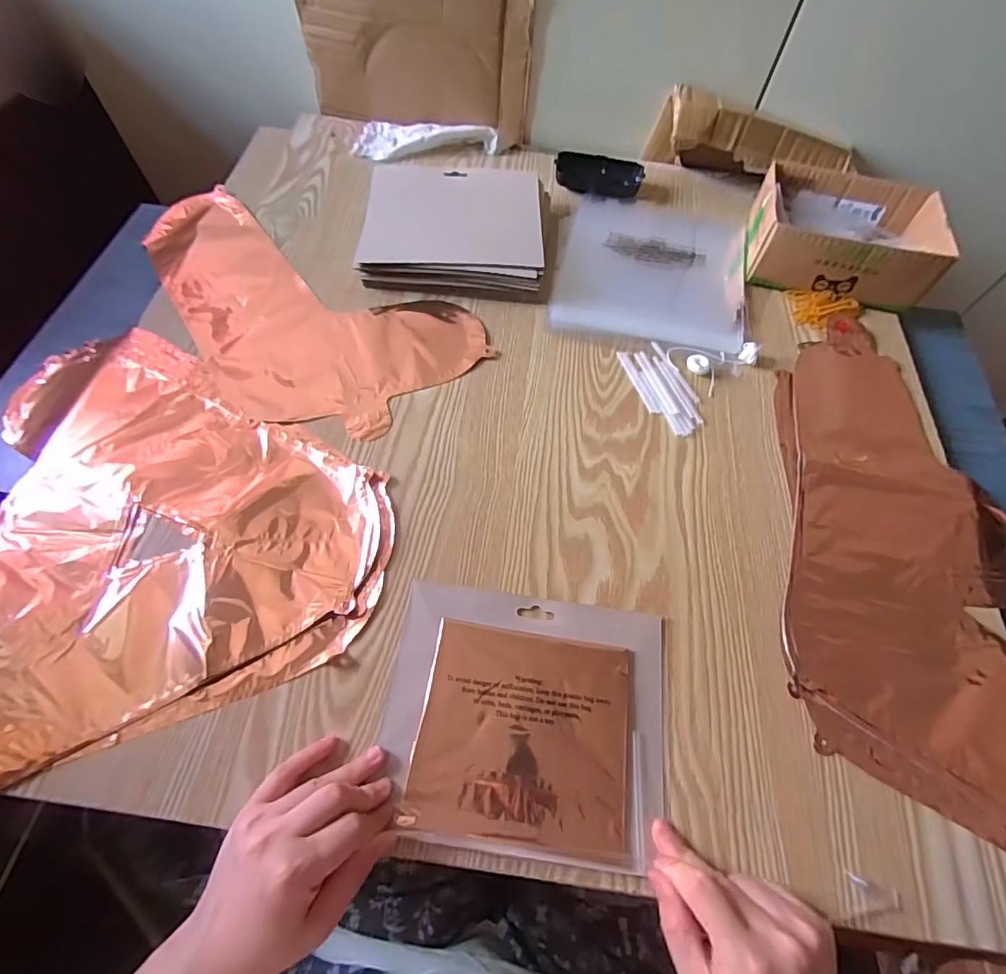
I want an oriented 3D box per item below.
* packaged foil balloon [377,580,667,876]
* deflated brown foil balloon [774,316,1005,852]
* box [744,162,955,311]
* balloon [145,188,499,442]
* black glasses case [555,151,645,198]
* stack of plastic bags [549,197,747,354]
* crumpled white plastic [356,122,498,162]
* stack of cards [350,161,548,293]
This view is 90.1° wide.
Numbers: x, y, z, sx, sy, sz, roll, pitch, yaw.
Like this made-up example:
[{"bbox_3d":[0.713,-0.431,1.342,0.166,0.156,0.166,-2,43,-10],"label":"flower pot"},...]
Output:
[{"bbox_3d":[0.017,0.157,0.351,0.193,0.012,0.162,8,61,2],"label":"packaged foil balloon"},{"bbox_3d":[0.339,0.038,0.427,0.203,0.010,0.441,10,61,3],"label":"deflated brown foil balloon"},{"bbox_3d":[0.376,-0.279,0.563,0.185,0.069,0.145,15,62,6],"label":"box"},{"bbox_3d":[-0.234,-0.197,0.534,0.410,0.012,0.218,38,66,17],"label":"balloon"},{"bbox_3d":[0.122,-0.395,0.635,0.108,0.022,0.053,3,61,-1],"label":"black glasses case"},{"bbox_3d":[0.174,-0.256,0.580,0.204,0.009,0.236,13,61,5],"label":"stack of plastic bags"},{"bbox_3d":[-0.105,-0.472,0.667,0.183,0.031,0.077,-7,62,-7],"label":"crumpled white plastic"},{"bbox_3d":[-0.051,-0.290,0.561,0.197,0.036,0.166,5,61,0],"label":"stack of cards"}]

